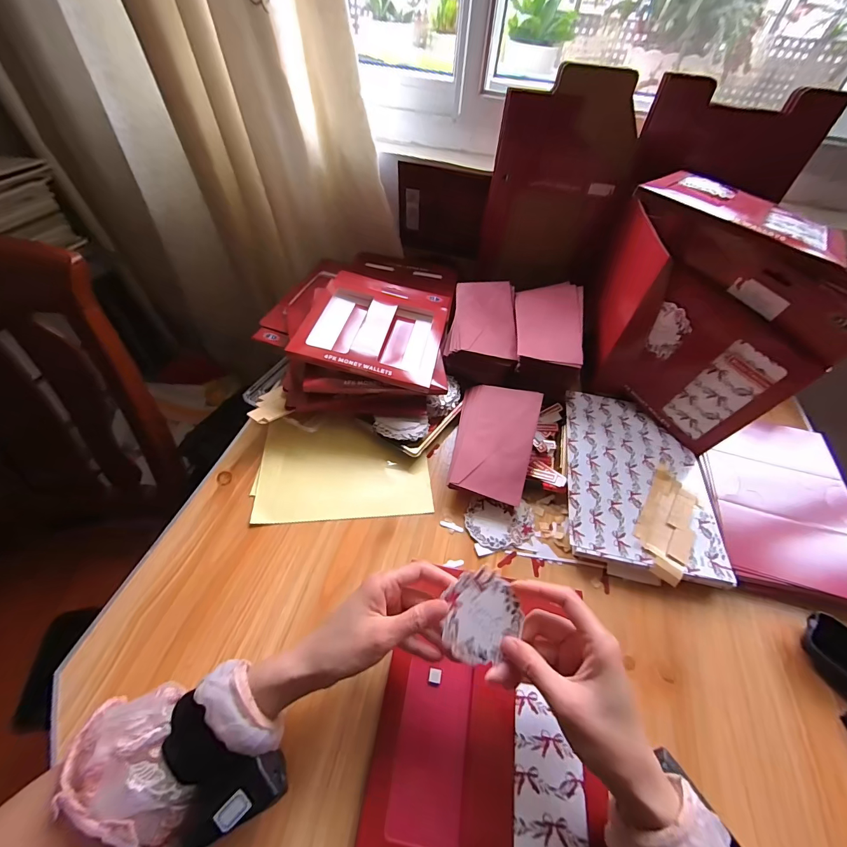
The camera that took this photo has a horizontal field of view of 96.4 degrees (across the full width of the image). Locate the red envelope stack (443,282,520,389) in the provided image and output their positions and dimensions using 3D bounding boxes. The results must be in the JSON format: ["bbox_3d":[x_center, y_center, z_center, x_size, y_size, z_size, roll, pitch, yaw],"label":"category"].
[{"bbox_3d":[0.096,-0.155,0.636,0.109,0.064,0.202,6,51,1],"label":"red envelope stack"}]

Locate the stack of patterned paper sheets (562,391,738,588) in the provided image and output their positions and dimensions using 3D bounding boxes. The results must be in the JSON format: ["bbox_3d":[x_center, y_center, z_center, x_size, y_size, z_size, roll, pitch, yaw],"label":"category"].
[{"bbox_3d":[0.285,0.074,0.517,0.187,0.029,0.263,13,52,7],"label":"stack of patterned paper sheets"}]

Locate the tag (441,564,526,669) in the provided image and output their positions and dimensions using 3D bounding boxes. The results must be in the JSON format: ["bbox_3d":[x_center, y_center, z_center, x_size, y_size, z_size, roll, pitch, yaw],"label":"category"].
[{"bbox_3d":[0.048,0.162,0.318,0.062,0.004,0.068,0,72,0],"label":"tag"}]

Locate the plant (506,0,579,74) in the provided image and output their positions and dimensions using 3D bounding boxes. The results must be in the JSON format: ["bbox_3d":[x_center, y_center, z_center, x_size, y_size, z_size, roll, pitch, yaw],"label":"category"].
[{"bbox_3d":[0.266,-0.883,0.857,0.147,0.121,0.103,4,51,-1],"label":"plant"}]

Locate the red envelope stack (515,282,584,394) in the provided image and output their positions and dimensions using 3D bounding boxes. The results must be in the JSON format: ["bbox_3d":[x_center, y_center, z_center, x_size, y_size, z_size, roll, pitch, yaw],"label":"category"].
[{"bbox_3d":[0.199,-0.142,0.611,0.101,0.066,0.217,9,51,4],"label":"red envelope stack"}]

